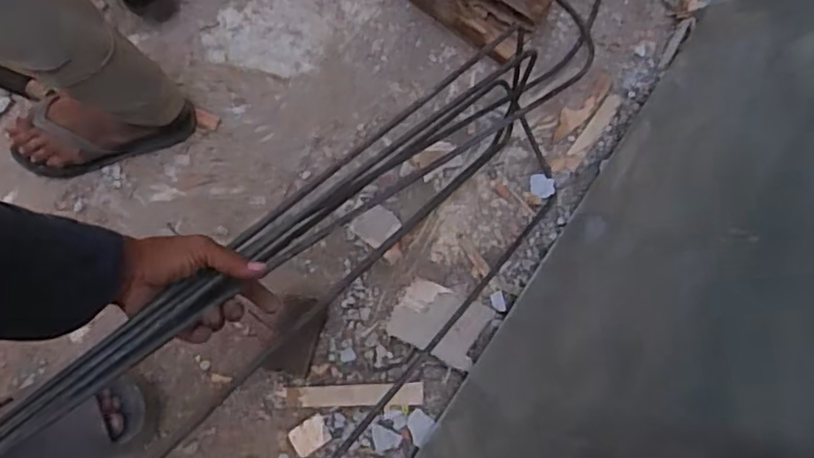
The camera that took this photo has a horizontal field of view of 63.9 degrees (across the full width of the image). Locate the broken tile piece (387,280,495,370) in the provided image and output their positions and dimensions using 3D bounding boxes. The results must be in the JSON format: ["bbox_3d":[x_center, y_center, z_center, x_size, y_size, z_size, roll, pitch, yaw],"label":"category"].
[{"bbox_3d":[0.045,0.129,0.902,0.121,0.008,0.092,24,75,6],"label":"broken tile piece"}]

